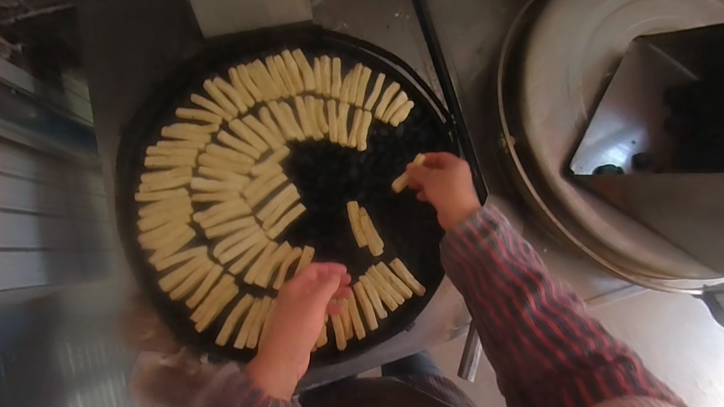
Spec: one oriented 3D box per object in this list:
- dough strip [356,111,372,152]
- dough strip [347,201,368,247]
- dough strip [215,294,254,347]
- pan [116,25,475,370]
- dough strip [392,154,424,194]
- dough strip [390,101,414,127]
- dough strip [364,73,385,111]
[{"bbox_3d":[0.003,-0.127,0.532,0.020,0.018,0.072,10,81,-2],"label":"dough strip"},{"bbox_3d":[-0.008,0.033,0.502,0.018,0.024,0.075,-13,82,-6],"label":"dough strip"},{"bbox_3d":[-0.188,0.170,0.451,0.019,0.009,0.075,32,80,1],"label":"dough strip"},{"bbox_3d":[-0.113,-0.039,0.504,0.506,0.030,0.521,1,81,-4],"label":"pan"},{"bbox_3d":[0.072,-0.048,0.473,0.016,0.009,0.072,37,85,2],"label":"dough strip"},{"bbox_3d":[0.072,-0.160,0.552,0.018,0.011,0.057,43,81,3],"label":"dough strip"},{"bbox_3d":[0.024,-0.198,0.544,0.014,0.008,0.071,24,80,0],"label":"dough strip"}]

